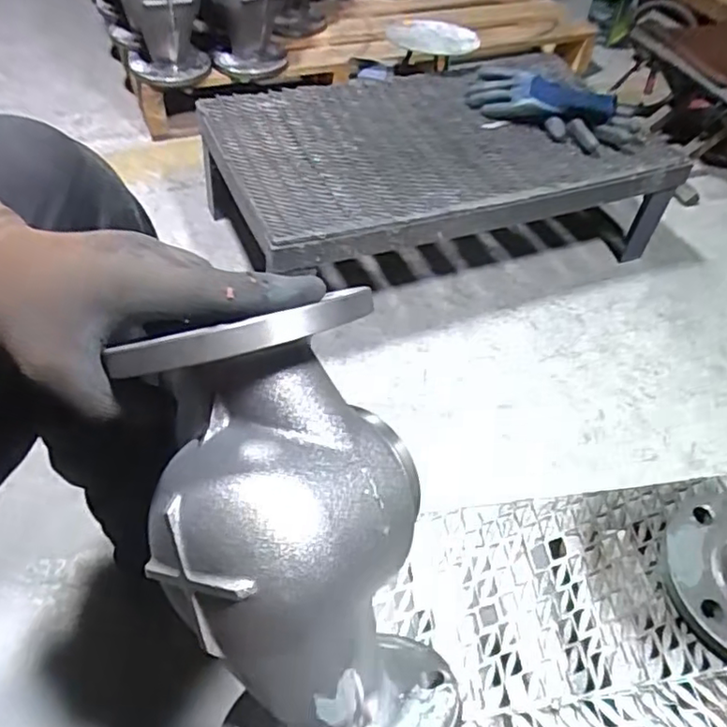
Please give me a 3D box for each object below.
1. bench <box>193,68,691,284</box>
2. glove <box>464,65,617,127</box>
[{"bbox_3d":[0.119,-0.297,1.067,0.705,0.229,0.408,-15,53,-16],"label":"bench"},{"bbox_3d":[0.297,-0.444,1.050,0.239,0.046,0.111,12,49,7],"label":"glove"}]

